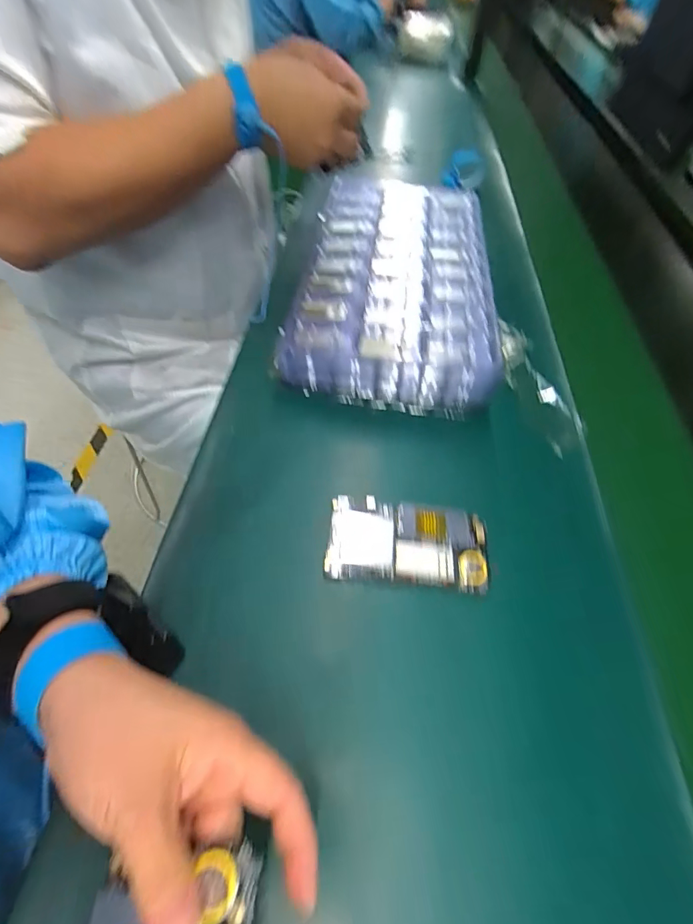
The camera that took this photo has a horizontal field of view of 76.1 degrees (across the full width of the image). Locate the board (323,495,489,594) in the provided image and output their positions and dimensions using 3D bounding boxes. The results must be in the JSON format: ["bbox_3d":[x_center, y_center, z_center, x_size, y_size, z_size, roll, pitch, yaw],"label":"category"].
[{"bbox_3d":[0.049,0.062,0.349,0.124,0.012,0.068,6,54,-1],"label":"board"}]

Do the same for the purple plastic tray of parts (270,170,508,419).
[{"bbox_3d":[0.061,-0.229,0.537,0.207,0.063,0.405,10,53,0],"label":"purple plastic tray of parts"}]

